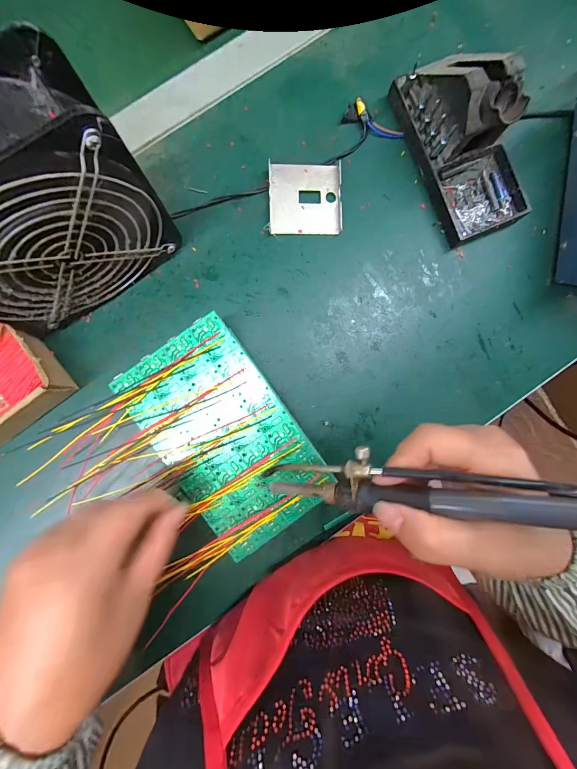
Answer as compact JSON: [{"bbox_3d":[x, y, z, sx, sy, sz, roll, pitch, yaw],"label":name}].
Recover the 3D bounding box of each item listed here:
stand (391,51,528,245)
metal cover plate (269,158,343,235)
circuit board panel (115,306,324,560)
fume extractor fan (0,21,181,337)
[{"bbox_3d":[0.169,-0.224,0.282,0.077,0.076,0.156,-24,90,-3],"label":"stand"},{"bbox_3d":[0.017,-0.177,0.303,0.069,0.010,0.064,-2,89,-2],"label":"metal cover plate"},{"bbox_3d":[-0.050,0.043,0.258,0.102,0.007,0.173,-35,89,-4],"label":"circuit board panel"},{"bbox_3d":[-0.166,-0.108,0.222,0.144,0.153,0.056,-35,90,-3],"label":"fume extractor fan"}]

